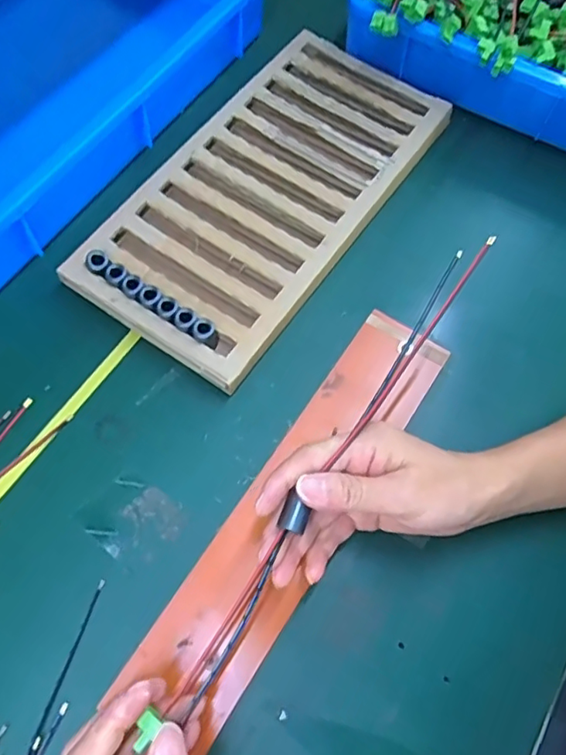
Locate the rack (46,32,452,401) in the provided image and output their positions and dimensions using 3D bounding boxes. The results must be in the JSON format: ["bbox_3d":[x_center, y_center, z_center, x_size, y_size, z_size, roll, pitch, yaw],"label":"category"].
[{"bbox_3d":[-0.011,-0.169,0.515,0.179,0.032,0.352,34,70,10],"label":"rack"}]

